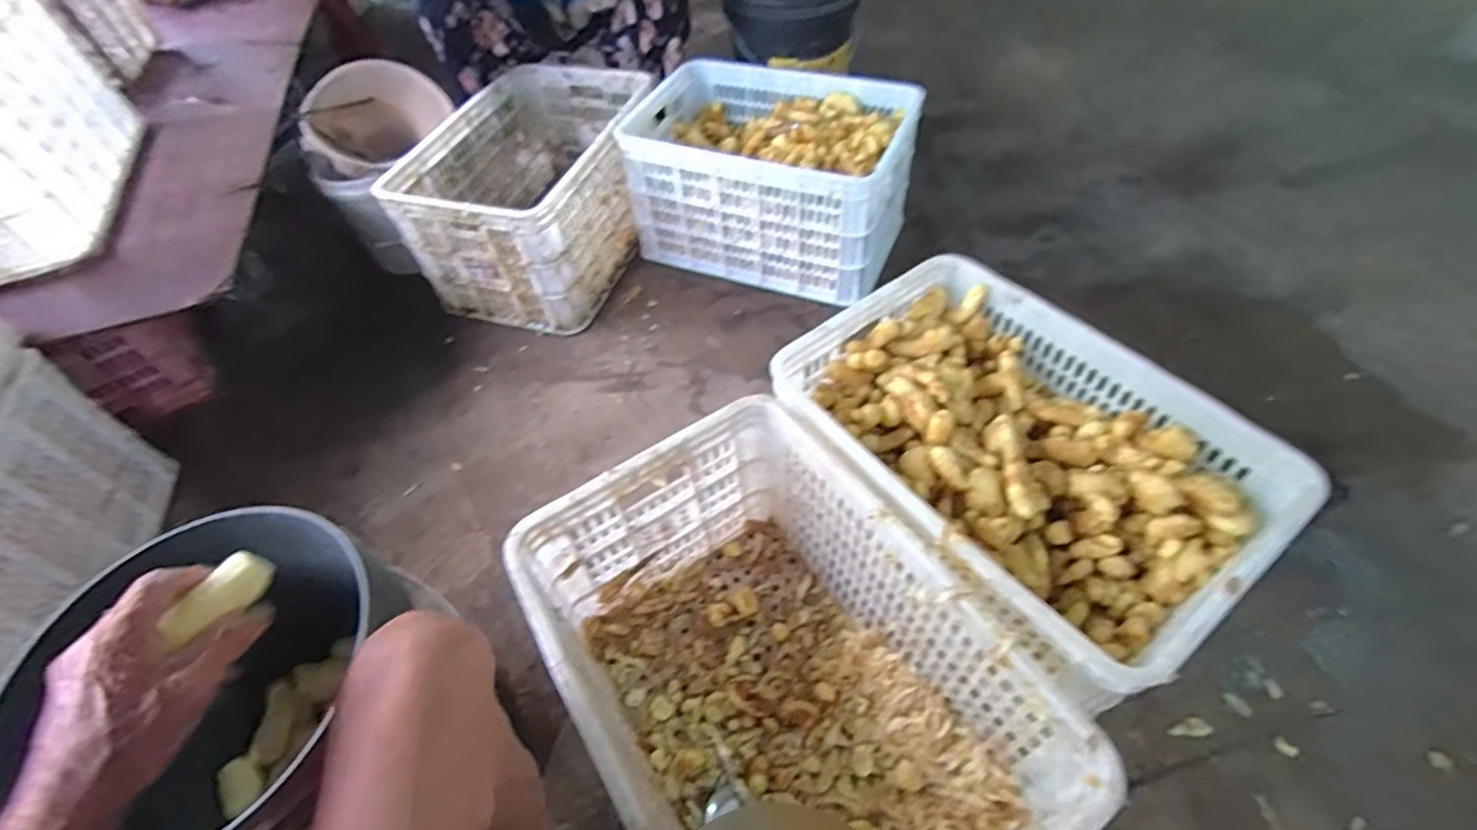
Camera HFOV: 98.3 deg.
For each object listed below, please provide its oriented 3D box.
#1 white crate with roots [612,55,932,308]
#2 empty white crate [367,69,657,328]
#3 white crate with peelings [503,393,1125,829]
[{"bbox_3d":[0.075,-0.518,1.361,0.536,0.272,0.409,17,55,16],"label":"white crate with roots"},{"bbox_3d":[-0.413,-0.480,1.365,0.366,0.278,0.546,11,53,13],"label":"empty white crate"},{"bbox_3d":[0.041,0.296,0.704,0.352,0.301,0.510,-31,56,-19],"label":"white crate with peelings"}]

